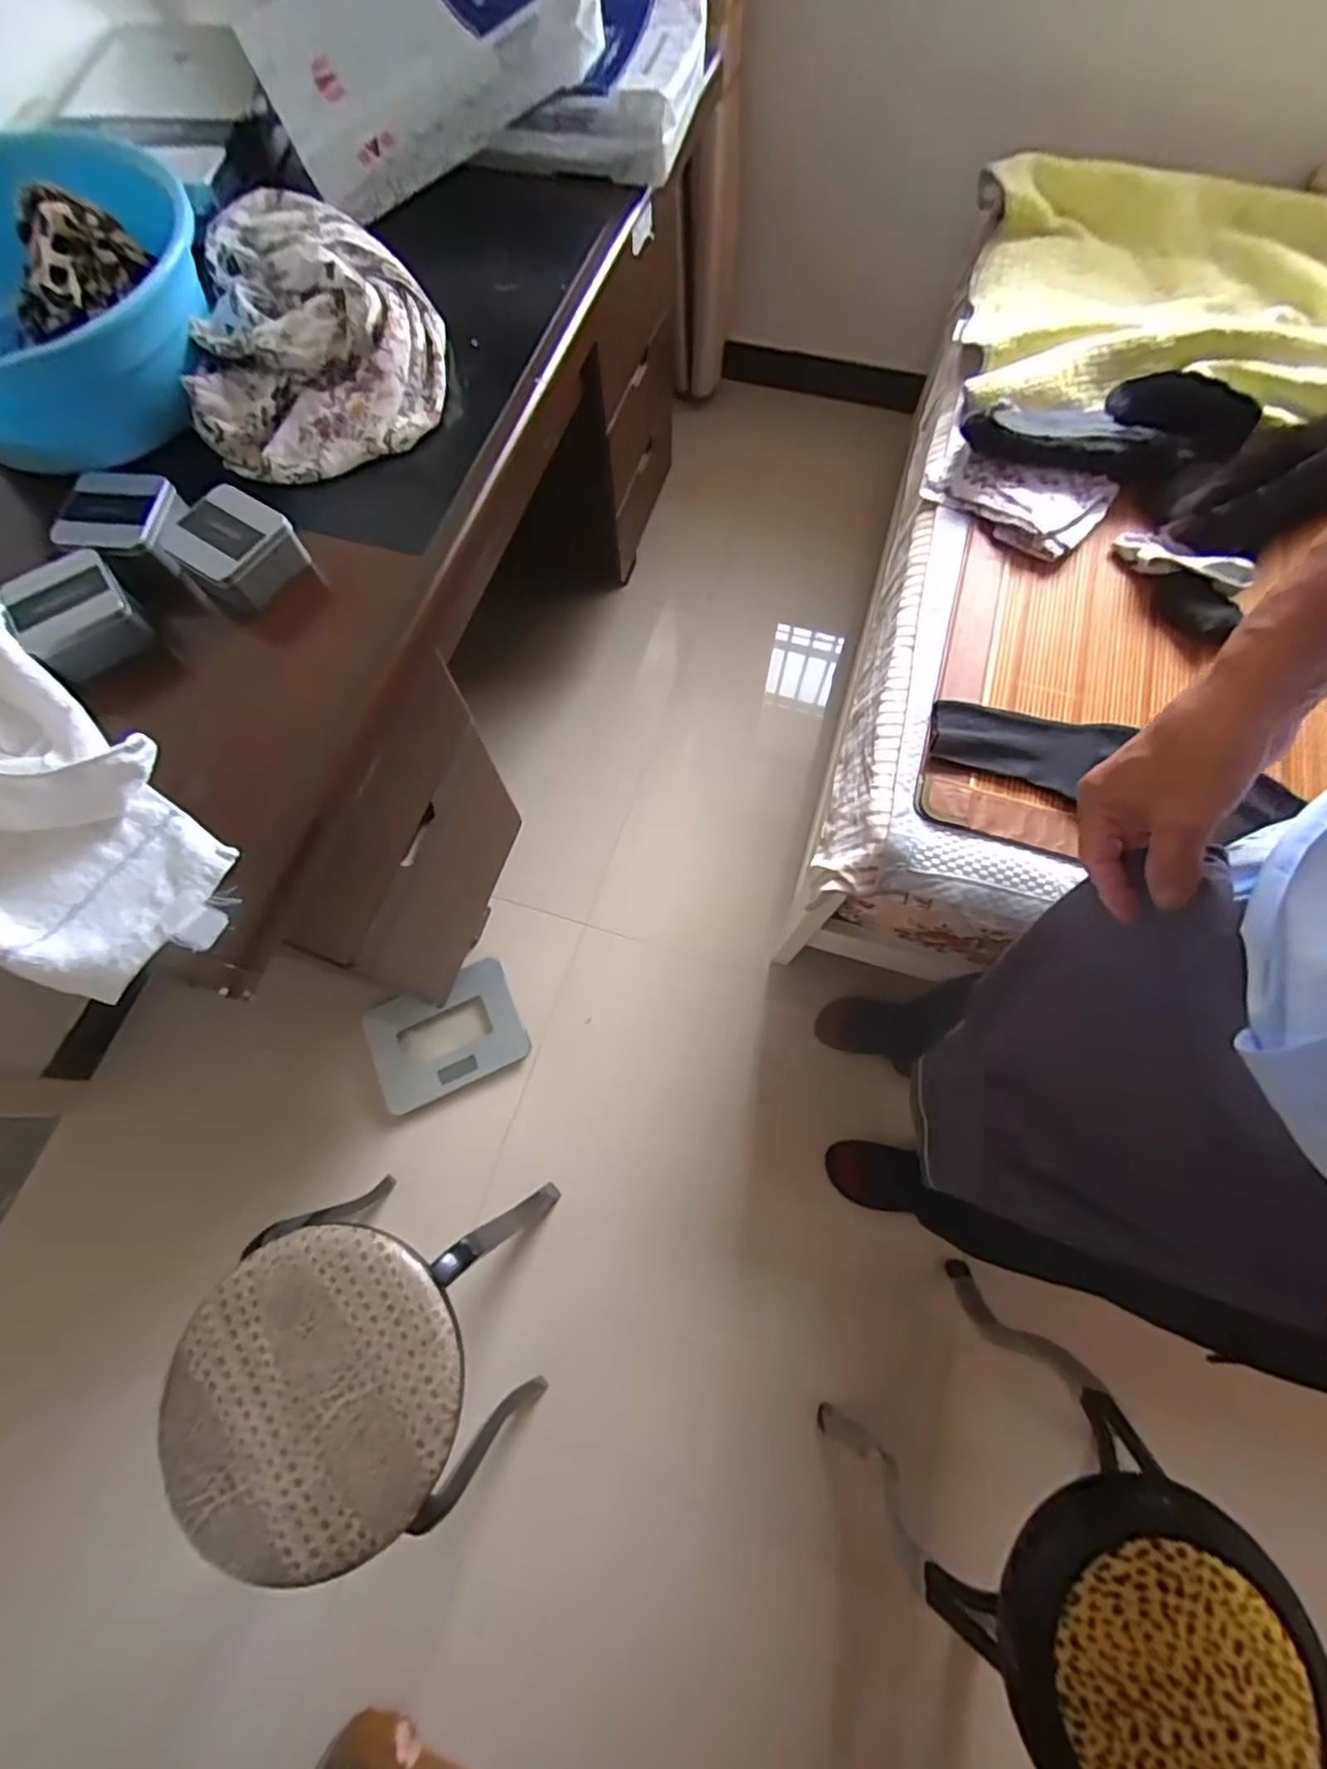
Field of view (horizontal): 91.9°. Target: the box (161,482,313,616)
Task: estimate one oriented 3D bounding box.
[{"bbox_3d":[-0.390,-0.307,0.589,0.091,0.050,0.095,37,76,13],"label":"box"}]

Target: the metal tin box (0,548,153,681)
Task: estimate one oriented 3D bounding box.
[{"bbox_3d":[-0.514,-0.240,0.565,0.085,0.043,0.093,-37,74,-11],"label":"metal tin box"}]

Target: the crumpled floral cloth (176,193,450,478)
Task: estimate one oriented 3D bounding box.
[{"bbox_3d":[-0.369,-0.590,0.662,0.255,0.086,0.342,-20,71,-5],"label":"crumpled floral cloth"}]

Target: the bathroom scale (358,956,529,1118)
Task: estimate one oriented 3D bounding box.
[{"bbox_3d":[-0.403,0.281,1.200,0.265,0.033,0.202,-23,84,-19],"label":"bathroom scale"}]

